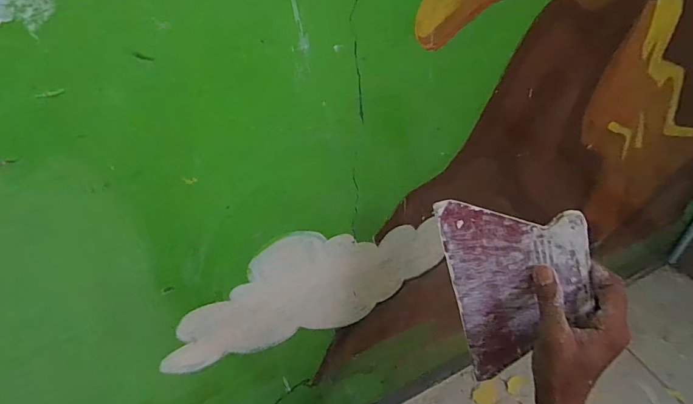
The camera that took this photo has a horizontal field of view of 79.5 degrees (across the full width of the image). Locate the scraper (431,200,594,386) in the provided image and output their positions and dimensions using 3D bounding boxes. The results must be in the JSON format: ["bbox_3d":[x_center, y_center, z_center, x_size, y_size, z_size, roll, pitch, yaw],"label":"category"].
[{"bbox_3d":[0.177,0.085,0.423,0.129,0.207,0.005,-13,20,13],"label":"scraper"}]

